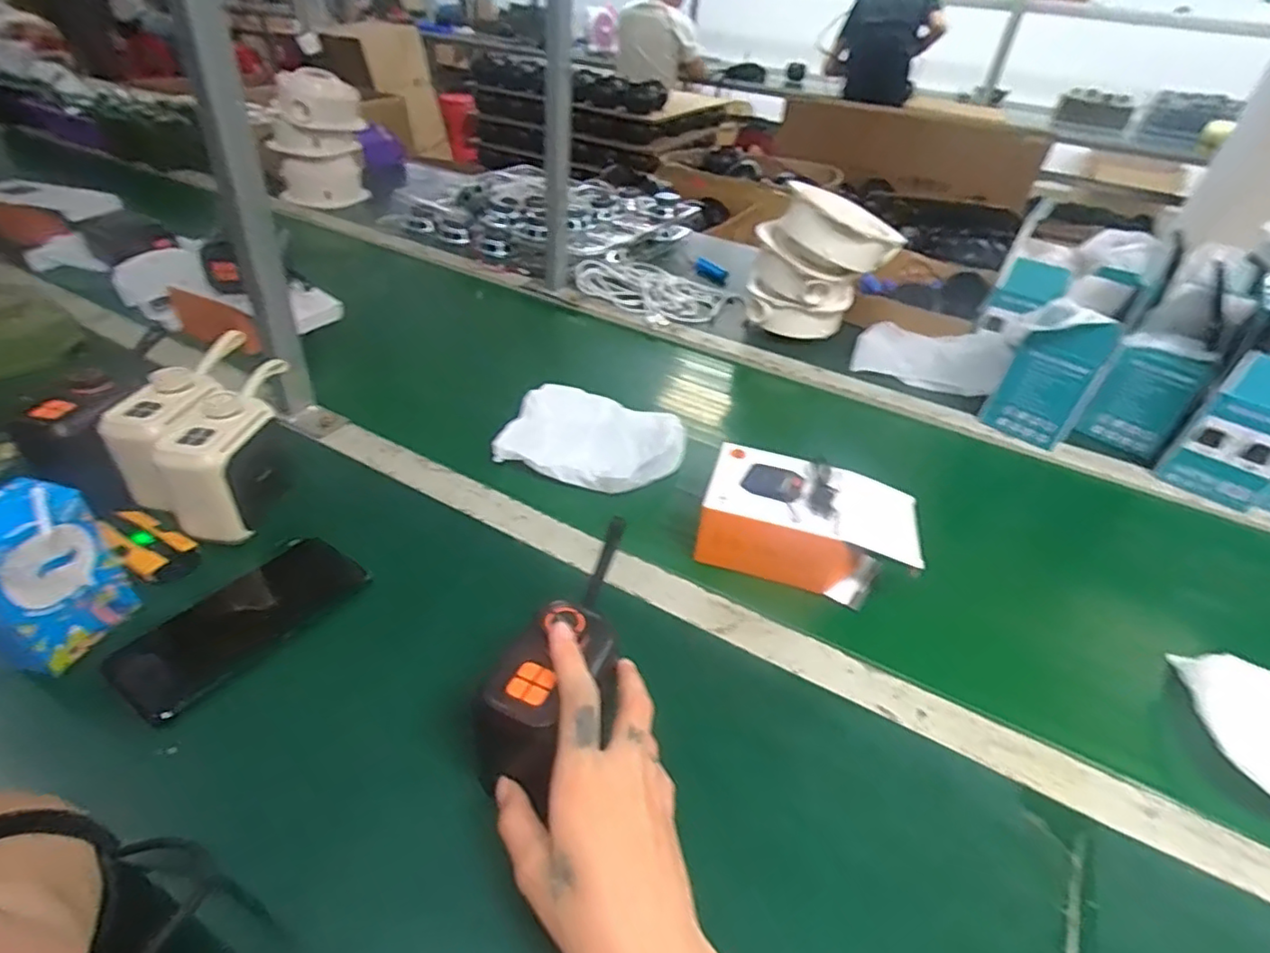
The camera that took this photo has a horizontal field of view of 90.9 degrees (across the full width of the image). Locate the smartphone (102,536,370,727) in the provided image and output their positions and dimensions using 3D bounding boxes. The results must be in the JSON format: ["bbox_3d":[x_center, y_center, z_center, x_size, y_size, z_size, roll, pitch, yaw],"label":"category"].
[{"bbox_3d":[-0.276,0.099,0.442,0.075,0.012,0.151,27,43,24],"label":"smartphone"}]

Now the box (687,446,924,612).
[{"bbox_3d":[0.145,0.039,0.535,0.175,0.064,0.105,16,39,13],"label":"box"}]

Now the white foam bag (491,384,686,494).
[{"bbox_3d":[-0.038,-0.041,0.639,0.172,0.029,0.137,13,39,9],"label":"white foam bag"}]

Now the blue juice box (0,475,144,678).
[{"bbox_3d":[-0.372,0.066,0.389,0.042,0.113,0.070,12,38,7],"label":"blue juice box"}]

